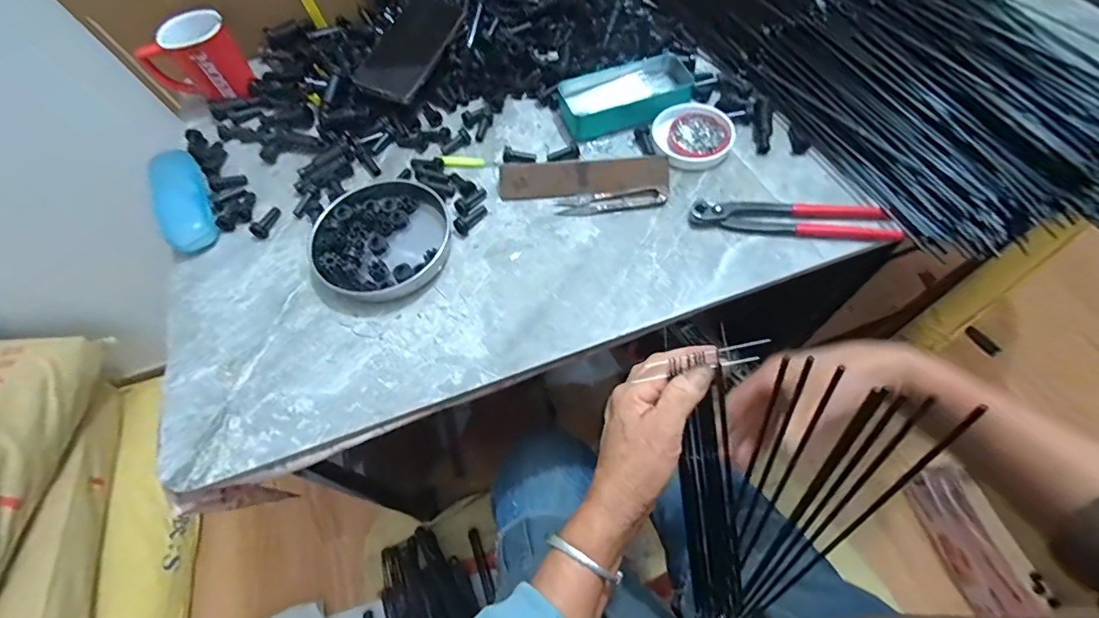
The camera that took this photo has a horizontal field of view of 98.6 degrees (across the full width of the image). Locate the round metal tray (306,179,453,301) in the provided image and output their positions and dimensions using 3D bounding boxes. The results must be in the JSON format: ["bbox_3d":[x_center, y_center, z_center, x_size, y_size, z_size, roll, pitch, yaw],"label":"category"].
[{"bbox_3d":[-0.169,-0.071,0.481,0.130,0.024,0.135,-2,61,3],"label":"round metal tray"}]

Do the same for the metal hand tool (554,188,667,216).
[{"bbox_3d":[0.064,-0.113,0.497,0.113,0.008,0.024,-4,61,2],"label":"metal hand tool"}]

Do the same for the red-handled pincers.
[{"bbox_3d":[0.240,-0.092,0.470,0.197,0.016,0.039,7,62,8],"label":"red-handled pincers"}]

